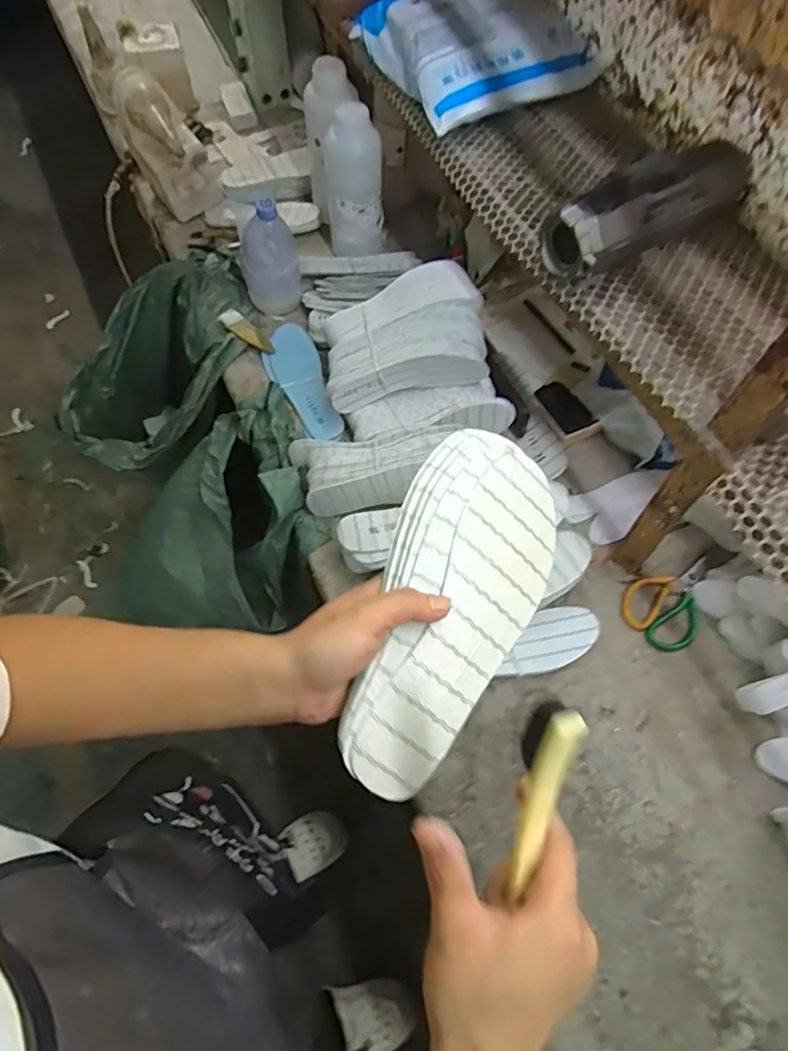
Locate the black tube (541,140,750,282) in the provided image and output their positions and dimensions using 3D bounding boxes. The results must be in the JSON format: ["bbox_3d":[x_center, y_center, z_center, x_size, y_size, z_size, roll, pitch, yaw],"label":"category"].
[{"bbox_3d":[0.274,-0.342,0.614,0.229,0.074,0.077,-26,69,-15],"label":"black tube"}]

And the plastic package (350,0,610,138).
[{"bbox_3d":[0.121,-0.650,0.759,0.271,0.064,0.223,-25,69,-14],"label":"plastic package"}]

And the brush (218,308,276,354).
[{"bbox_3d":[-0.247,-0.330,0.959,0.125,0.016,0.035,39,69,14],"label":"brush"}]

